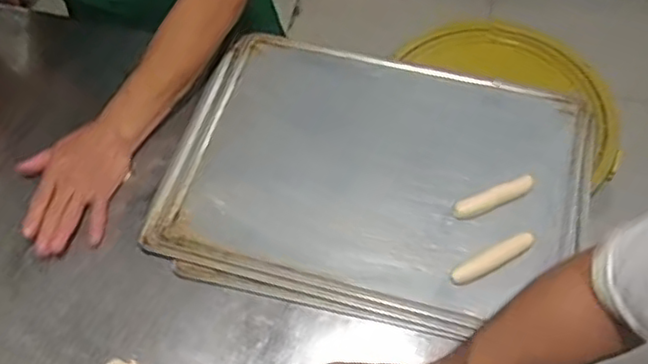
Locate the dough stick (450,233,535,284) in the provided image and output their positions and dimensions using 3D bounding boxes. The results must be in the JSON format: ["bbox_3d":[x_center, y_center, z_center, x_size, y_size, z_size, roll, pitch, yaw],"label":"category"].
[{"bbox_3d":[0.188,0.085,0.738,0.101,0.012,0.022,-24,63,-9],"label":"dough stick"}]

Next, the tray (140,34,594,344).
[{"bbox_3d":[0.057,-0.006,0.812,0.479,0.034,0.343,13,63,11],"label":"tray"}]

